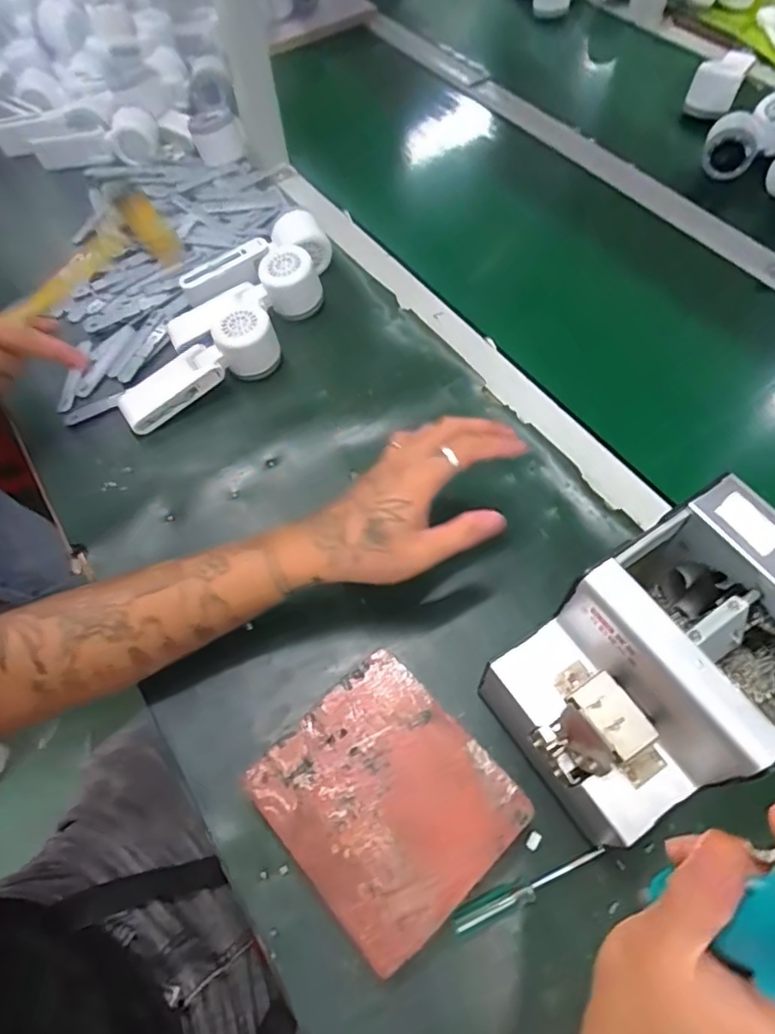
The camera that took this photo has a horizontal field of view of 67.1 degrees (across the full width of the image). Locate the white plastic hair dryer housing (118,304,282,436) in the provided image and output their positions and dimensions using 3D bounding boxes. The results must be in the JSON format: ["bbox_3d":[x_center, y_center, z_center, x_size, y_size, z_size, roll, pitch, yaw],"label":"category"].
[{"bbox_3d":[-0.185,-0.145,0.567,0.158,0.061,0.044,-29,63,-14],"label":"white plastic hair dryer housing"}]

